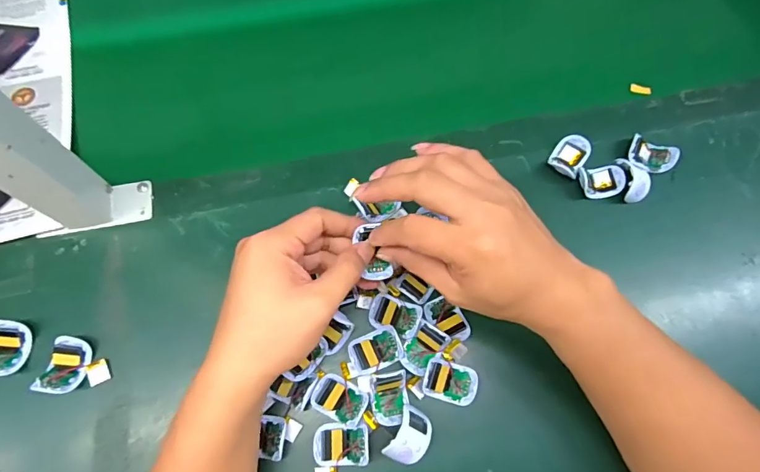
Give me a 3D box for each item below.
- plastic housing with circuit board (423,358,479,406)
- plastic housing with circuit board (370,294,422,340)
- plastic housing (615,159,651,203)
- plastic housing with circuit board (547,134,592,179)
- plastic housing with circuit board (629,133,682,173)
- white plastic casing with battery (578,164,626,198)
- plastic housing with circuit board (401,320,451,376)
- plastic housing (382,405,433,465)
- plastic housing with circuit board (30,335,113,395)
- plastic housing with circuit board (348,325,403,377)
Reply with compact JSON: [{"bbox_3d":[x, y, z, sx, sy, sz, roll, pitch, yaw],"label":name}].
[{"bbox_3d":[0.056,0.117,0.356,0.043,0.012,0.030,17,71,4],"label":"plastic housing with circuit board"},{"bbox_3d":[0.013,0.067,0.371,0.042,0.012,0.028,19,71,5],"label":"plastic housing with circuit board"},{"bbox_3d":[0.245,-0.055,0.423,0.026,0.021,0.042,-6,71,-4],"label":"plastic housing"},{"bbox_3d":[0.186,-0.079,0.431,0.031,0.013,0.043,37,73,11],"label":"plastic housing with circuit board"},{"bbox_3d":[0.268,-0.080,0.434,0.044,0.016,0.034,12,70,3],"label":"plastic housing with circuit board"},{"bbox_3d":[0.212,-0.054,0.424,0.040,0.014,0.033,-15,71,-7],"label":"white plastic casing with battery"},{"bbox_3d":[0.036,0.093,0.360,0.028,0.018,0.038,31,72,9],"label":"plastic housing with circuit board"},{"bbox_3d":[0.024,0.154,0.340,0.029,0.020,0.039,27,72,8],"label":"plastic housing"},{"bbox_3d":[-0.241,0.104,0.350,0.045,0.020,0.042,1,70,-2],"label":"plastic housing with circuit board"},{"bbox_3d":[-0.004,0.093,0.362,0.041,0.012,0.030,-18,72,-8],"label":"plastic housing with circuit board"}]

